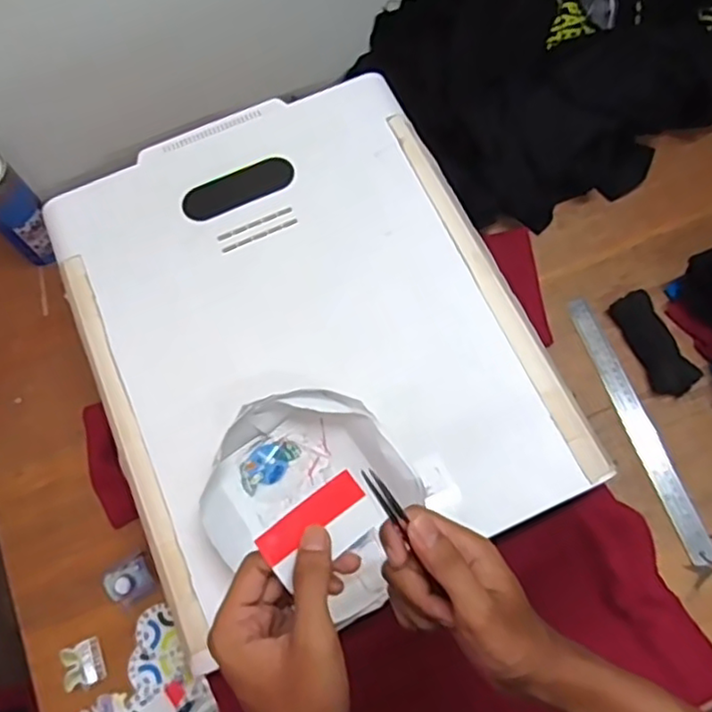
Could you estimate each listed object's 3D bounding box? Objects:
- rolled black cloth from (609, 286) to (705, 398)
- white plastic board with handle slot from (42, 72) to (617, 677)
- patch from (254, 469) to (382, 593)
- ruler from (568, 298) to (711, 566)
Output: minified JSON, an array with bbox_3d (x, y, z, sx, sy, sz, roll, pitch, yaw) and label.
[{"bbox_3d":[0.347,-0.015,0.752,0.043,0.024,0.127,-21,69,-6],"label":"rolled black cloth"},{"bbox_3d":[-0.055,-0.033,0.621,0.391,0.020,0.491,-24,70,-7],"label":"white plastic board with handle slot"},{"bbox_3d":[-0.021,0.103,0.383,0.067,0.004,0.037,-36,84,-15],"label":"patch"},{"bbox_3d":[0.320,0.075,0.731,0.029,0.007,0.315,-22,70,7],"label":"ruler"}]

